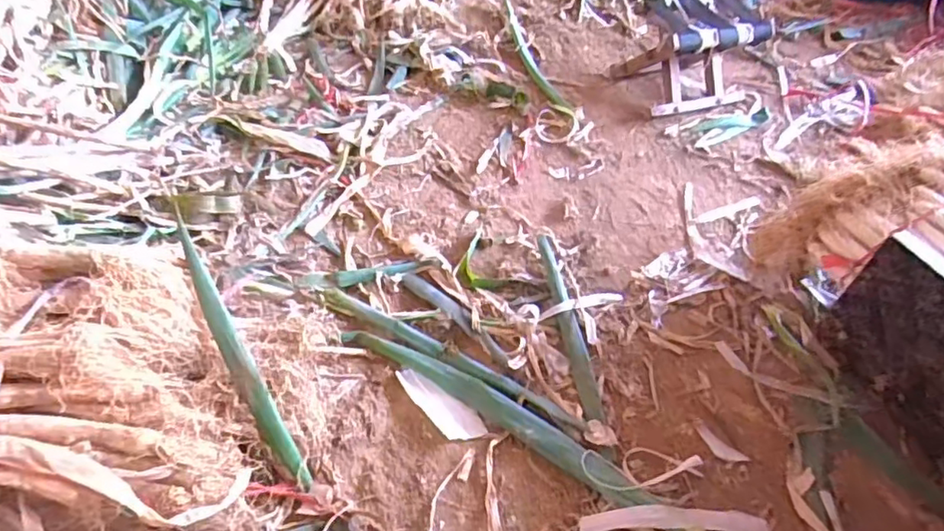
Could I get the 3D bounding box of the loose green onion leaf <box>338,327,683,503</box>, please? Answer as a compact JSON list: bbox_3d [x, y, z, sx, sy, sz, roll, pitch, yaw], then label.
[{"bbox_3d":[0.028,0.204,0.853,0.491,0.021,0.046,26,55,20],"label":"loose green onion leaf"}]

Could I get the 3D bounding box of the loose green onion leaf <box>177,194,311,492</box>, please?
[{"bbox_3d":[-0.313,0.117,0.790,0.032,0.017,0.390,-26,88,-16],"label":"loose green onion leaf"}]

